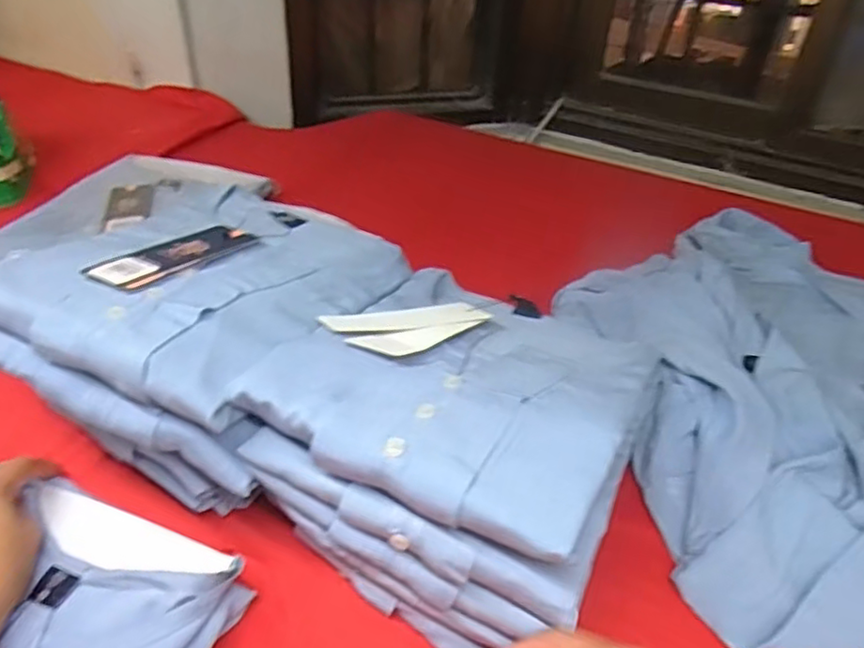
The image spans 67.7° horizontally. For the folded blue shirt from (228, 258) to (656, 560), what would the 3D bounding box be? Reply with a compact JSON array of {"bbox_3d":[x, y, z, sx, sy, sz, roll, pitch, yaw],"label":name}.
[{"bbox_3d":[0.028,0.031,0.423,0.202,0.025,0.243,21,28,21],"label":"folded blue shirt"}]

